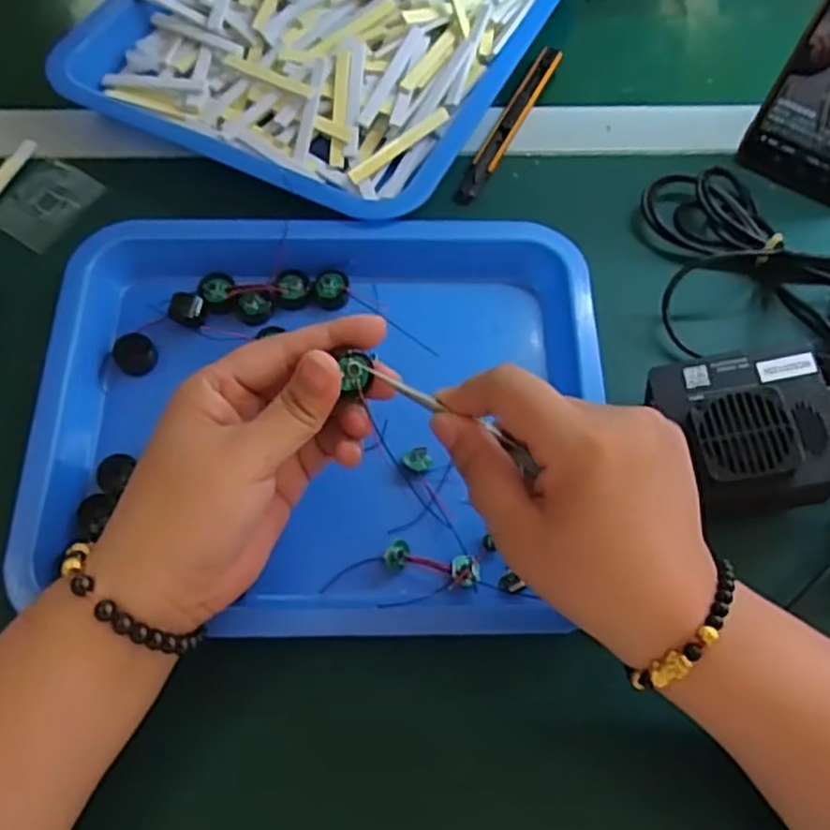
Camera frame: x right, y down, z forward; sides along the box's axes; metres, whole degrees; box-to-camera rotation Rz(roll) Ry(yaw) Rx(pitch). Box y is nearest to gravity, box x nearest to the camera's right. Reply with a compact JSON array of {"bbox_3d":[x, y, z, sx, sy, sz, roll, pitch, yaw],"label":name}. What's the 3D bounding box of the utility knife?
[{"bbox_3d":[0.063,-0.192,0.487,0.015,0.006,0.143,27,70,7],"label":"utility knife"}]

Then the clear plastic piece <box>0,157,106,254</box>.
[{"bbox_3d":[-0.227,-0.131,0.450,0.050,0.004,0.056,32,71,9],"label":"clear plastic piece"}]

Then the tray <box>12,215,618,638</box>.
[{"bbox_3d":[-0.048,-0.002,0.387,0.278,0.033,0.222,1,69,-2],"label":"tray"}]

